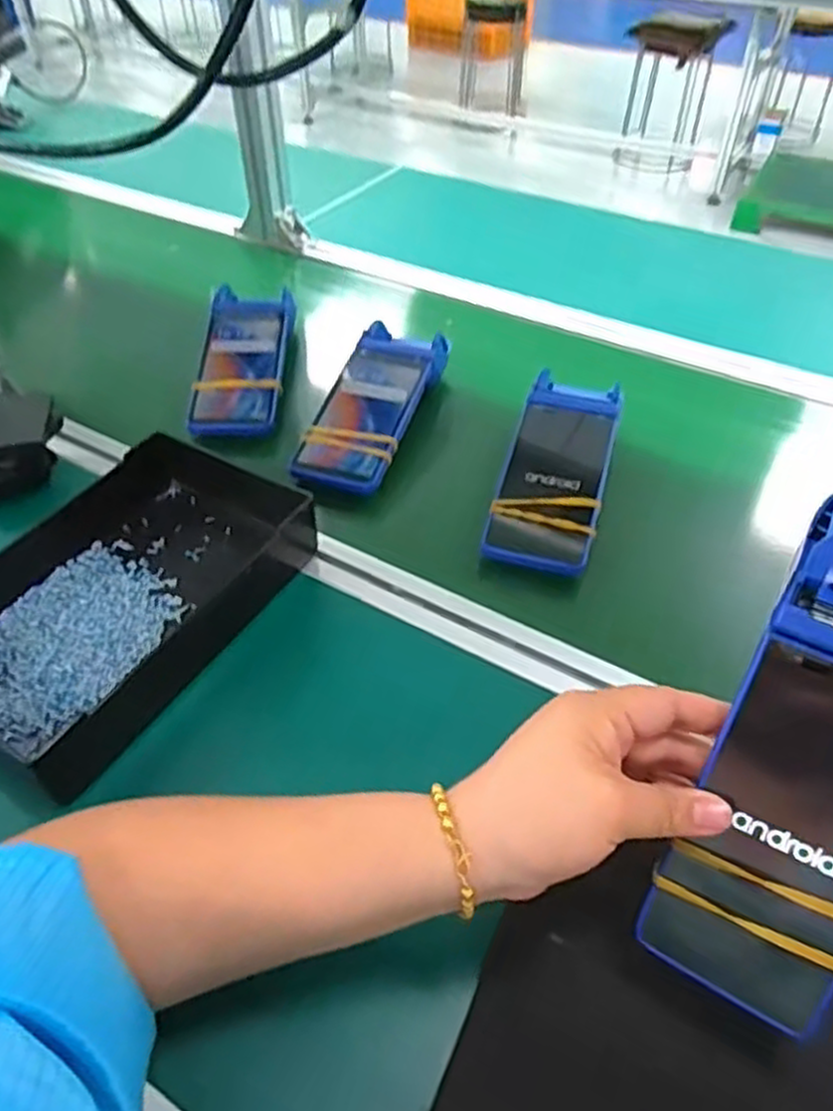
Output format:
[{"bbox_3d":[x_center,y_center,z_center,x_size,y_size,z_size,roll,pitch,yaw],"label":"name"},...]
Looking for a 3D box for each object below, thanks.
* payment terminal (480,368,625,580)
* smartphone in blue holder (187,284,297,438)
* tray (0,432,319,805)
[{"bbox_3d":[0.120,-0.082,0.639,0.080,0.040,0.226,12,48,12],"label":"payment terminal"},{"bbox_3d":[-0.171,-0.201,0.769,0.084,0.040,0.214,-1,46,0],"label":"smartphone in blue holder"},{"bbox_3d":[-0.203,0.020,0.545,0.161,0.051,0.273,22,50,21],"label":"tray"}]

